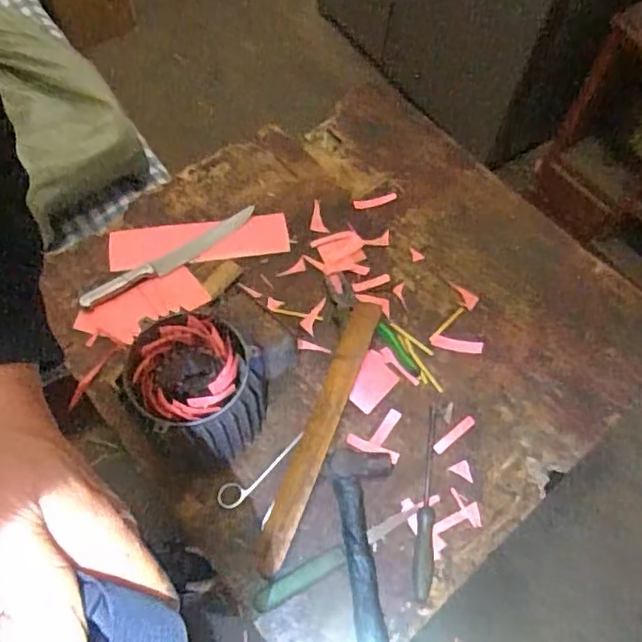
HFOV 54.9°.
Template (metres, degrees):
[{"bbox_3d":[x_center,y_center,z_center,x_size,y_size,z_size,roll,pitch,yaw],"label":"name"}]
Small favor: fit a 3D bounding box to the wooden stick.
[{"bbox_3d":[0.001,0.131,0.796,0.039,0.028,0.380,20,63,8],"label":"wooden stick"}]

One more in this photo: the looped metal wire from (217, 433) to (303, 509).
[{"bbox_3d":[-0.076,0.188,0.788,0.133,0.011,0.031,-40,70,-7],"label":"looped metal wire"}]

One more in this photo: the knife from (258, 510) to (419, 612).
[{"bbox_3d":[0.022,0.281,0.745,0.224,0.014,0.024,-27,66,-15],"label":"knife"}]

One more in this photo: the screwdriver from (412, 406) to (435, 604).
[{"bbox_3d":[0.135,0.221,0.775,0.023,0.028,0.241,10,62,3],"label":"screwdriver"}]

